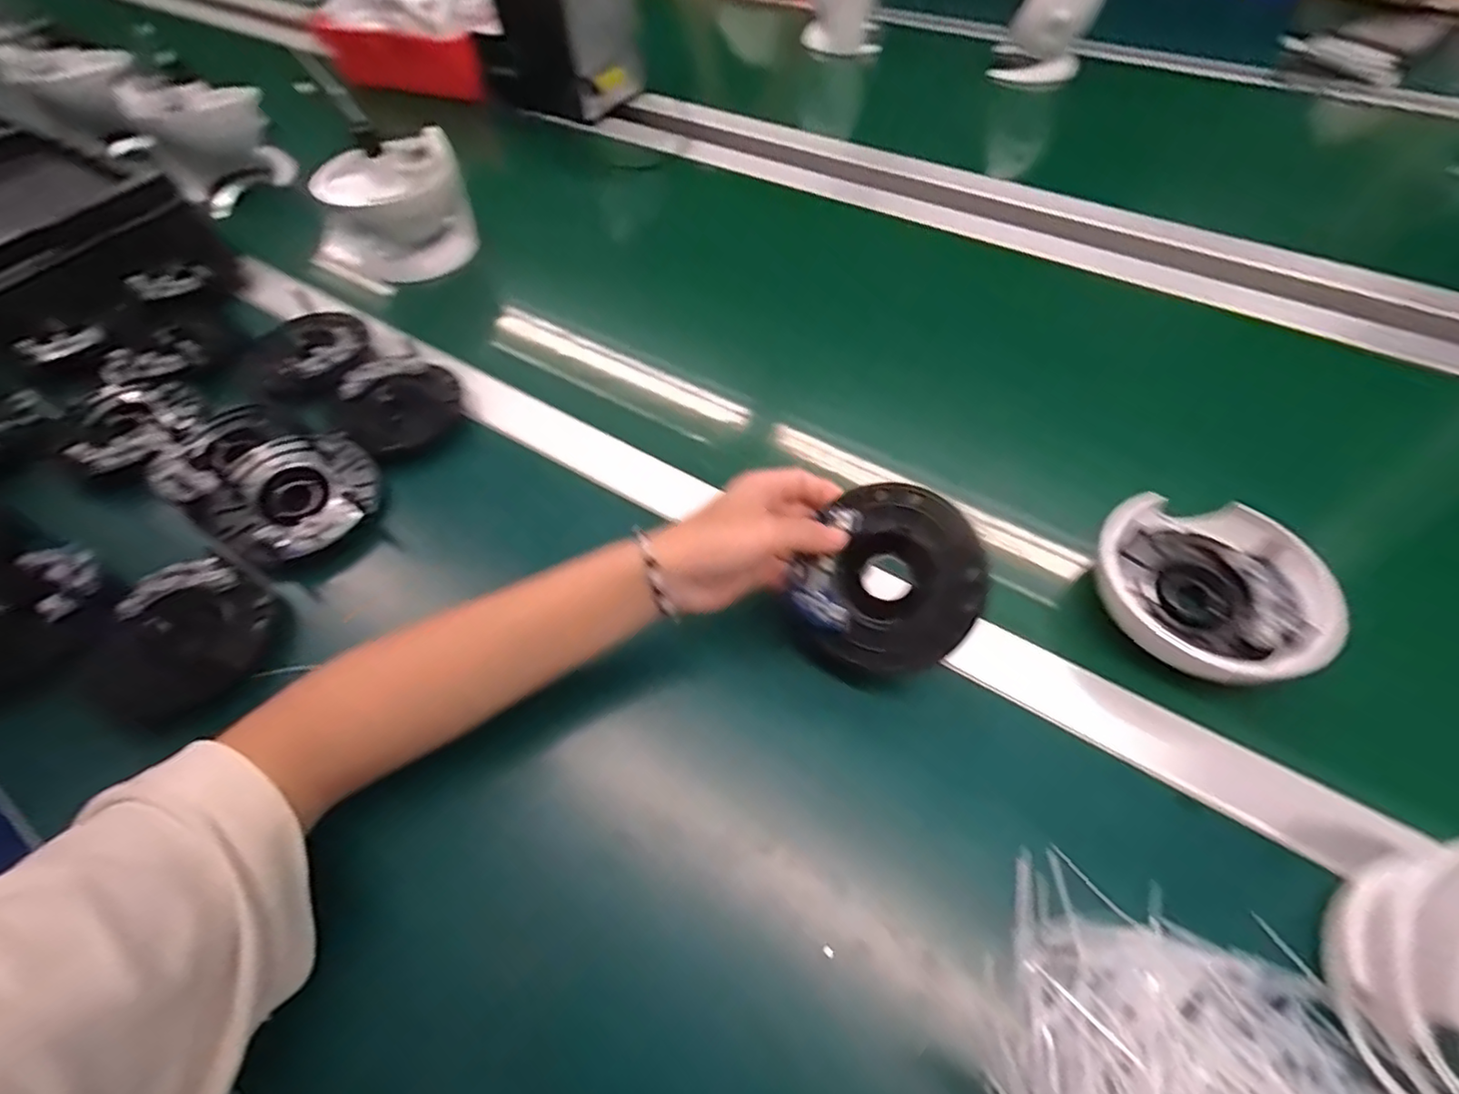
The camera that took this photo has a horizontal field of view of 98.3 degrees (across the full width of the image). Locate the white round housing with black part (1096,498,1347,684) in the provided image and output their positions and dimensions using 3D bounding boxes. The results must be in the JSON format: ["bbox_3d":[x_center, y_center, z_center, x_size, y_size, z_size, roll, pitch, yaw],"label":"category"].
[{"bbox_3d":[0.282,0.020,0.374,0.118,0.035,0.101,35,63,24],"label":"white round housing with black part"}]

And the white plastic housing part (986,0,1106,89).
[{"bbox_3d":[0.404,-0.669,0.792,0.109,0.149,0.096,18,58,15],"label":"white plastic housing part"}]

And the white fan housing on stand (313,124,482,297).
[{"bbox_3d":[-0.343,-0.334,0.625,0.156,0.120,0.128,-26,58,-15],"label":"white fan housing on stand"}]

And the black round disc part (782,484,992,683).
[{"bbox_3d":[0.089,0.020,0.350,0.090,0.030,0.102,34,88,13],"label":"black round disc part"}]

